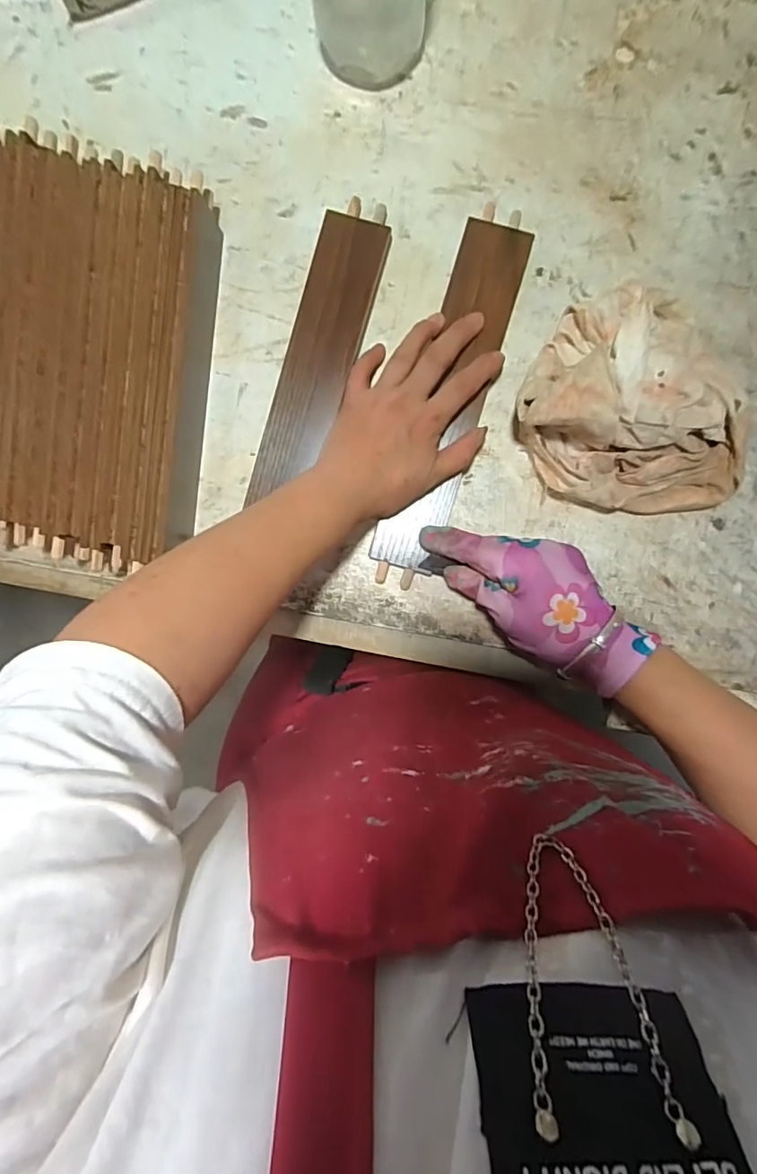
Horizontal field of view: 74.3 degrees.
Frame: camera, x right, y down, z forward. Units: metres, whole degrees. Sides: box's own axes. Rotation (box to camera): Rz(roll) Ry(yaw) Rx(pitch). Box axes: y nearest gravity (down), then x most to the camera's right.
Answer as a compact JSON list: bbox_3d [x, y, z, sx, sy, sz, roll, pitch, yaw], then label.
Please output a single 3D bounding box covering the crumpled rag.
[{"bbox_3d":[0.172,-0.131,0.347,0.144,0.061,0.157,-8,93,2],"label":"crumpled rag"}]

